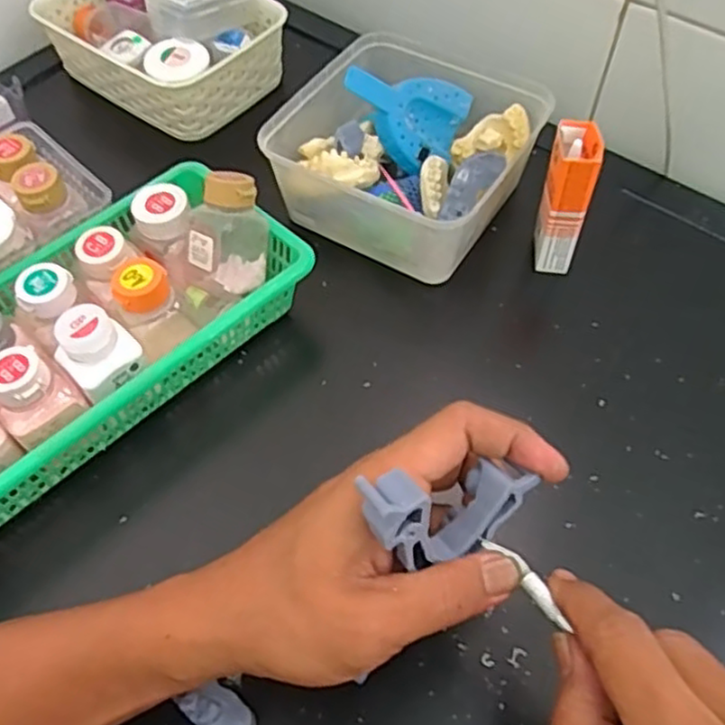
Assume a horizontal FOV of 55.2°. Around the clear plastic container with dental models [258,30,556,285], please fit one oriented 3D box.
[{"bbox_3d":[0.036,-0.156,0.510,0.164,0.075,0.164,27,61,17],"label":"clear plastic container with dental models"}]

